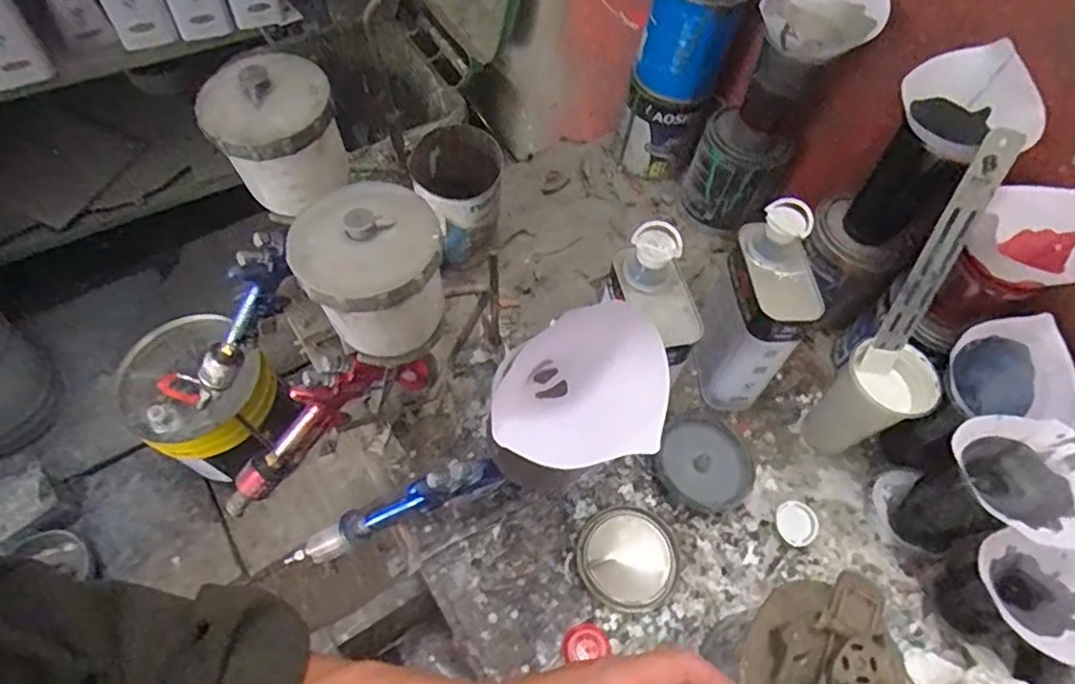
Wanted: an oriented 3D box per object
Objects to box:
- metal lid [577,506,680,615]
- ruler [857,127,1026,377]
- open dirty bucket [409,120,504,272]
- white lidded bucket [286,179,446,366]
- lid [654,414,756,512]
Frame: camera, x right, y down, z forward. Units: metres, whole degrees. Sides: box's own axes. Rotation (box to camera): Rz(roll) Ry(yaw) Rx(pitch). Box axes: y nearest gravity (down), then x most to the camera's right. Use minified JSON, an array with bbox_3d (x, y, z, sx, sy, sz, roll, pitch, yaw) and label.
[{"bbox_3d":[0.089,0.210,0.597,0.094,0.017,0.094,2,60,-3],"label":"metal lid"},{"bbox_3d":[0.355,-0.068,0.548,0.032,0.237,0.007,11,34,1],"label":"ruler"},{"bbox_3d":[-0.094,-0.163,0.749,0.098,0.156,0.116,-10,62,-10],"label":"open dirty bucket"},{"bbox_3d":[-0.122,-0.049,0.458,0.096,0.119,0.091,2,60,-3],"label":"white lidded bucket"},{"bbox_3d":[0.179,0.126,0.651,0.096,0.031,0.102,2,60,-3],"label":"lid"}]

